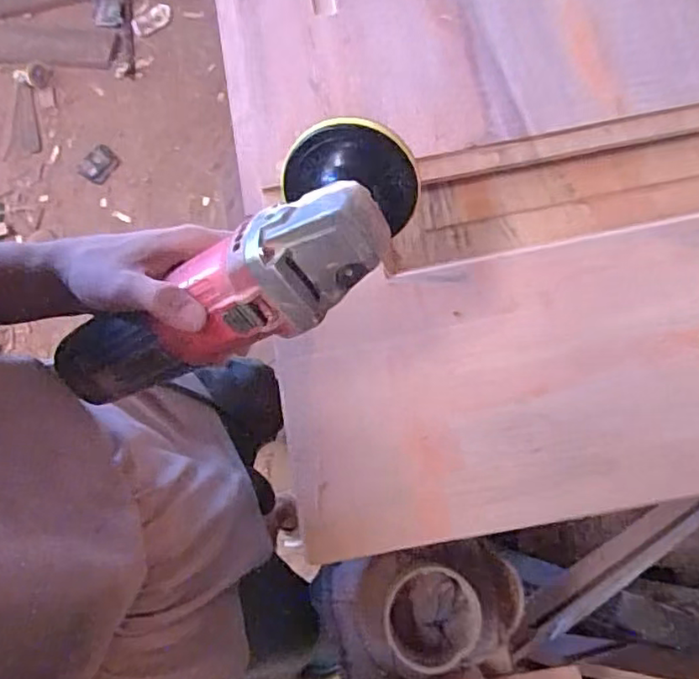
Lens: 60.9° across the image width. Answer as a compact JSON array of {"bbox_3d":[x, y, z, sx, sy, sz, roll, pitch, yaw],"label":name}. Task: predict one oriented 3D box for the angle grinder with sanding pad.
[{"bbox_3d":[-0.072,-0.035,0.370,0.257,0.085,0.103,-32,76,10],"label":"angle grinder with sanding pad"}]

